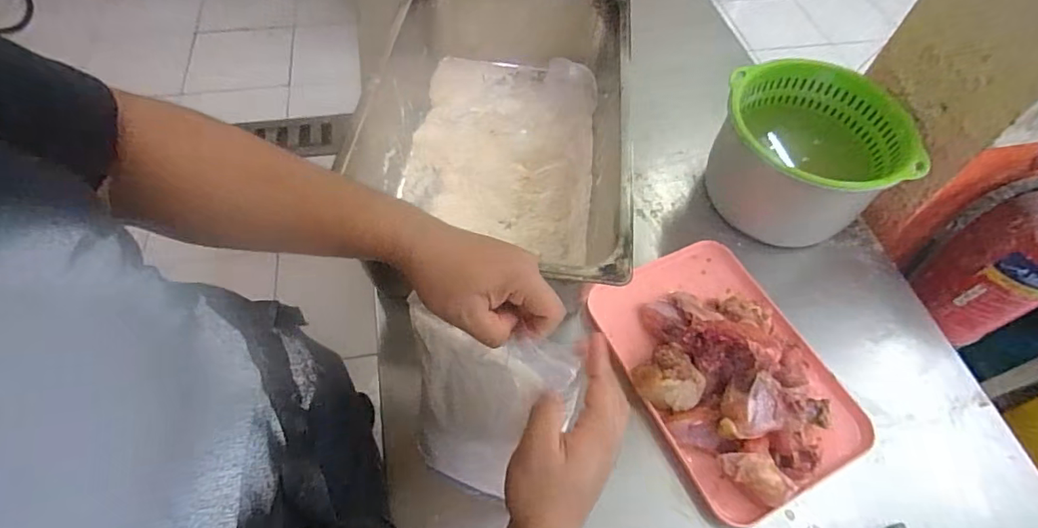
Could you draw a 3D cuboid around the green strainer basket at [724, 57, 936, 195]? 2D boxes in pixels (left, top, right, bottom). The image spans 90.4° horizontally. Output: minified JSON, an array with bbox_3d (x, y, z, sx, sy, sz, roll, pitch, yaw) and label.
[{"bbox_3d":[0.383,-0.165,0.665,0.226,0.071,0.216,1,57,-2],"label":"green strainer basket"}]

